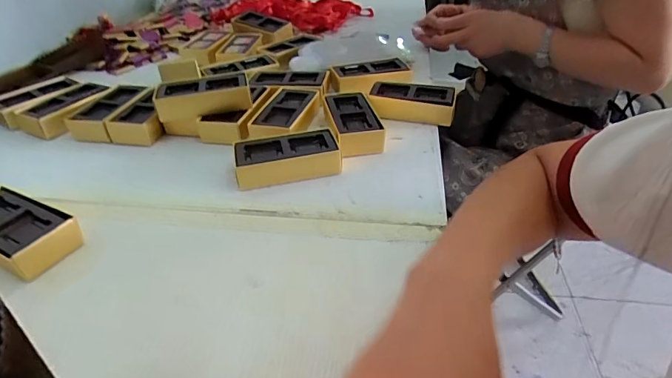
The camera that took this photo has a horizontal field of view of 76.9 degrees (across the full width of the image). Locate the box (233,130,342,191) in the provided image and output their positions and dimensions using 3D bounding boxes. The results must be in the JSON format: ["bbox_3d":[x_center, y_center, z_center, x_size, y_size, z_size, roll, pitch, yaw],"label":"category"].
[{"bbox_3d":[-0.056,-0.036,0.482,0.114,0.033,0.058,-9,38,-10],"label":"box"}]

